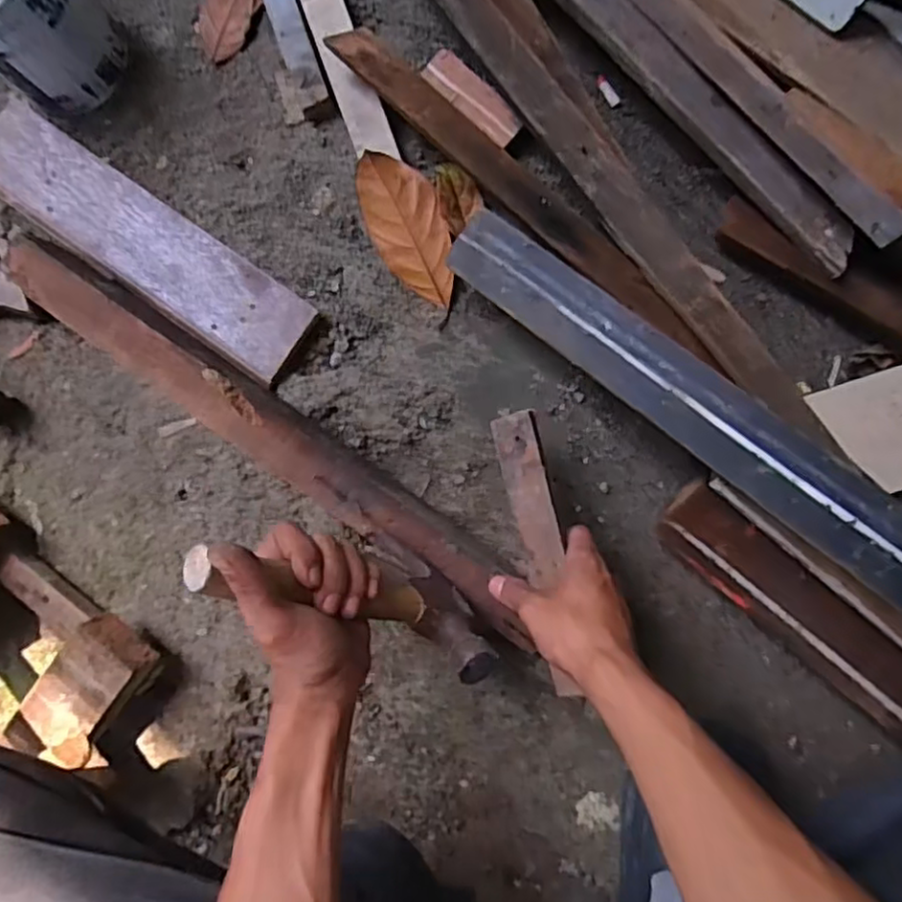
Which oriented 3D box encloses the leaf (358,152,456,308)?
[{"bbox_3d":[-0.036,-0.192,0.583,0.061,0.025,0.133,-27,100,2],"label":"leaf"}]

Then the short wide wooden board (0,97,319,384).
[{"bbox_3d":[-0.286,-0.194,0.612,0.357,0.020,0.081,35,89,5],"label":"short wide wooden board"}]

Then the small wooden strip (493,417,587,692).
[{"bbox_3d":[0.067,0.074,0.495,0.033,0.010,0.206,-11,85,3],"label":"small wooden strip"}]

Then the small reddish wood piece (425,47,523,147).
[{"bbox_3d":[0.018,-0.303,0.576,0.030,0.009,0.100,-42,85,0],"label":"small reddish wood piece"}]

